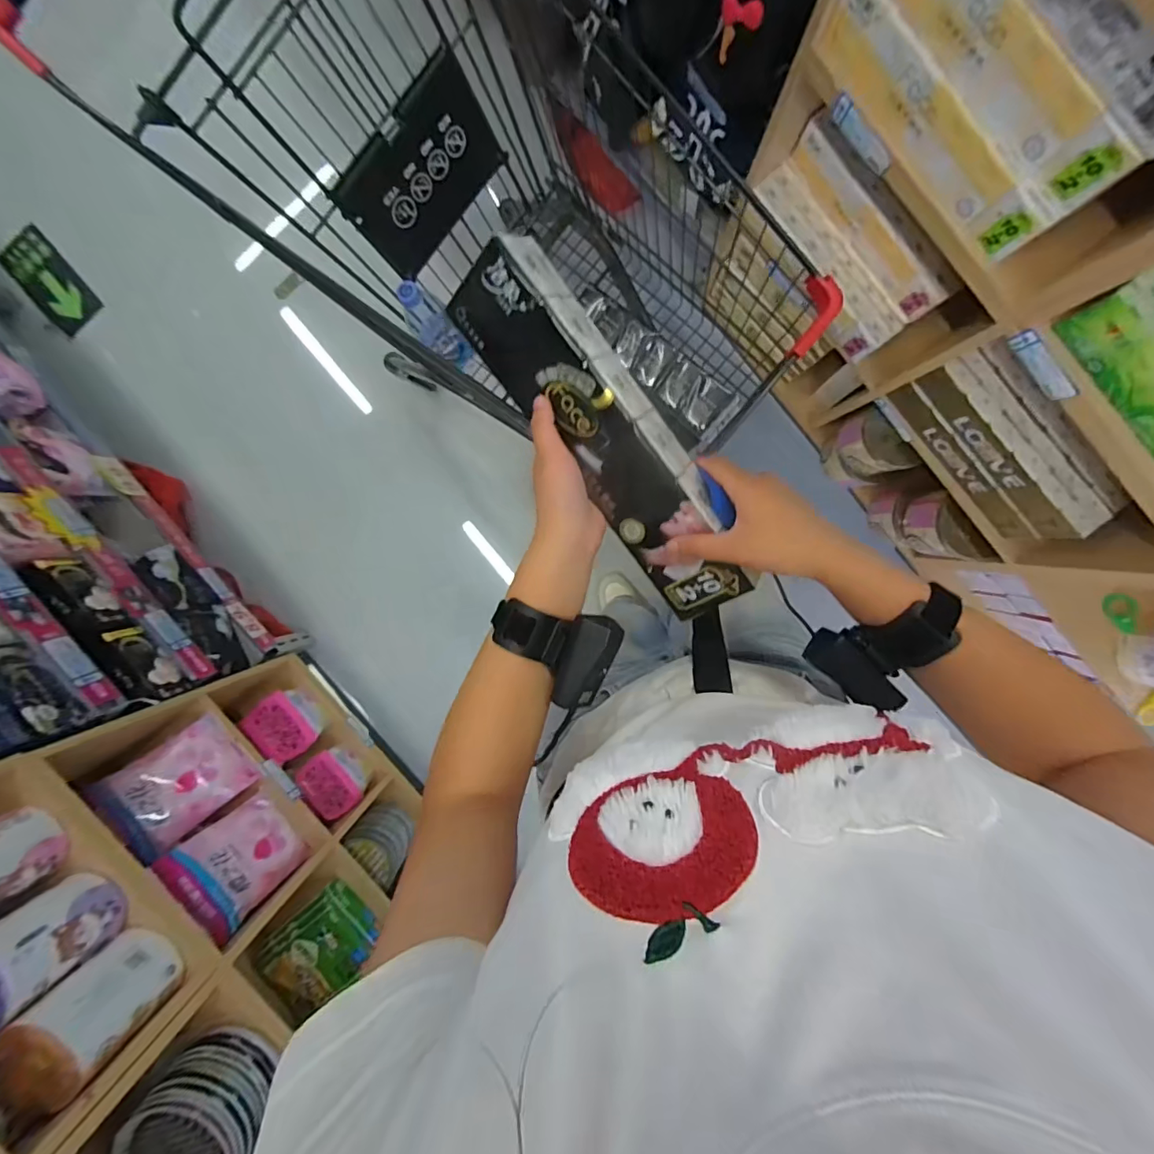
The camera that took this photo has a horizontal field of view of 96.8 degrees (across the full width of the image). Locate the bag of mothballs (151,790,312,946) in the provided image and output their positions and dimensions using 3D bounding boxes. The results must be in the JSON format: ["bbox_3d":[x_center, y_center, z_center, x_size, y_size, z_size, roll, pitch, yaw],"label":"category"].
[{"bbox_3d":[-0.632,0.532,0.947,0.171,0.196,0.075,43,116,1],"label":"bag of mothballs"}]

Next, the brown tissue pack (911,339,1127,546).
[{"bbox_3d":[0.682,-0.211,0.782,0.088,0.079,0.324,-39,92,5],"label":"brown tissue pack"}]

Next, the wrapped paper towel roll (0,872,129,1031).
[{"bbox_3d":[-0.683,0.468,0.641,0.128,0.177,0.106,-32,93,5],"label":"wrapped paper towel roll"}]

